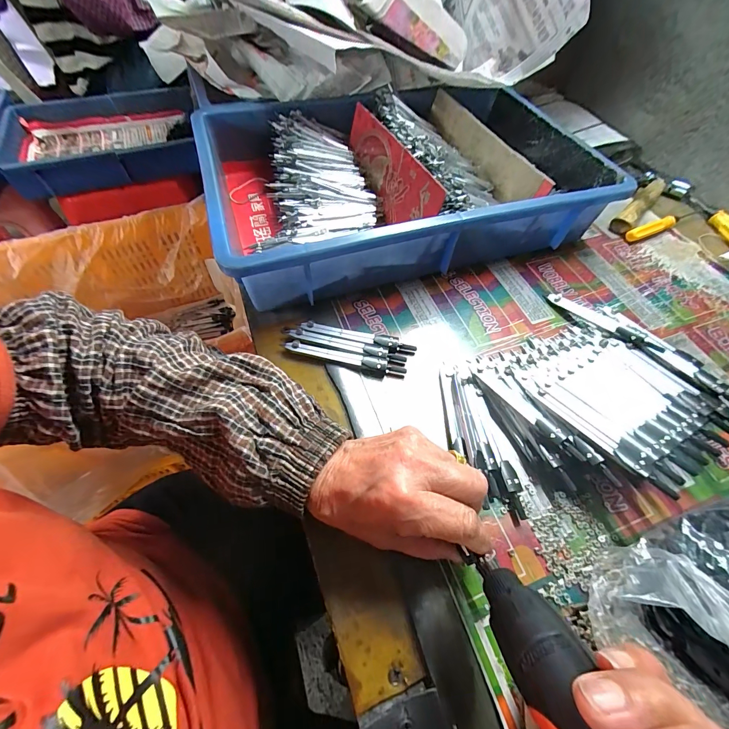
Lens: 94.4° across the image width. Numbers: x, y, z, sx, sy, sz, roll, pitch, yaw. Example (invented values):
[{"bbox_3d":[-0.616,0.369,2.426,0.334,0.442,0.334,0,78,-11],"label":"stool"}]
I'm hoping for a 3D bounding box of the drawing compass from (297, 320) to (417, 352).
[{"bbox_3d":[-0.007,-0.028,0.326,0.112,0.011,0.012,12,60,4],"label":"drawing compass"}]

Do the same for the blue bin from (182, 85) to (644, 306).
[{"bbox_3d":[0.037,-0.228,0.413,0.420,0.087,0.292,-15,62,-12],"label":"blue bin"}]

